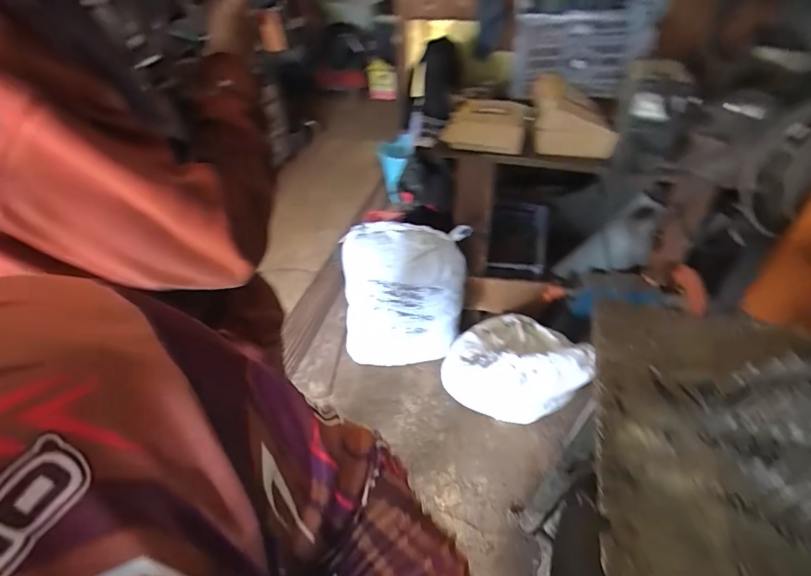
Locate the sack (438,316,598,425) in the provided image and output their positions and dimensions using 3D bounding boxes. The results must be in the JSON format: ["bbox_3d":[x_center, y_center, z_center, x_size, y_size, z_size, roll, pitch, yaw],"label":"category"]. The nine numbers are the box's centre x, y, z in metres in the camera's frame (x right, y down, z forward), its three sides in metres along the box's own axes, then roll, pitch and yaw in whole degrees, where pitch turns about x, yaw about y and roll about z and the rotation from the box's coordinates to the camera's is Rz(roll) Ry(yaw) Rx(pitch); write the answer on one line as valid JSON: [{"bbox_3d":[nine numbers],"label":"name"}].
[{"bbox_3d":[0.326,0.273,1.368,0.395,0.416,0.268,2,45,5],"label":"sack"}]

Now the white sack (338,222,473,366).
[{"bbox_3d":[-0.015,0.038,1.553,0.461,0.511,0.286,5,45,9],"label":"white sack"}]

